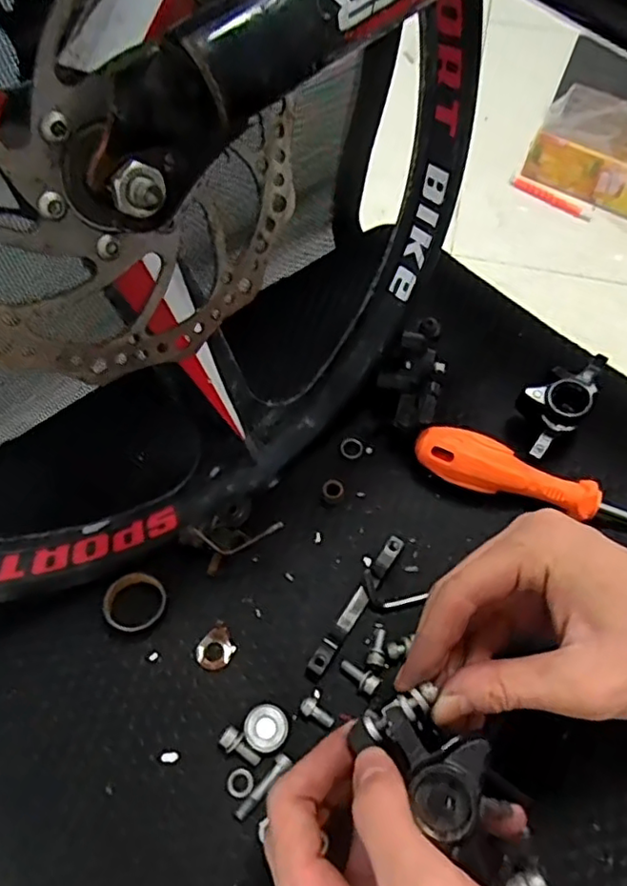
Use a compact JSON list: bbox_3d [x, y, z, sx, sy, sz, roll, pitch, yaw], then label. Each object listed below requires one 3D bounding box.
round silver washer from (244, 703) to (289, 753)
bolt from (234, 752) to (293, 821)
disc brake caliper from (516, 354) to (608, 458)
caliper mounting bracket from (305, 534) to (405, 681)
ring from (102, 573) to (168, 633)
[{"bbox_3d":[-0.023,0.140,0.302,0.021,0.004,0.021,1,60,-1],"label":"round silver washer"},{"bbox_3d":[-0.024,0.162,0.290,0.007,0.005,0.034,36,65,17],"label":"bolt"},{"bbox_3d":[0.151,-0.027,0.377,0.064,0.030,0.036,-37,68,-21],"label":"disc brake caliper"},{"bbox_3d":[0.023,0.088,0.335,0.009,0.010,0.088,31,64,15],"label":"caliper mounting bracket"},{"bbox_3d":[-0.096,0.085,0.329,0.031,0.010,0.031,1,60,-1],"label":"ring"}]

